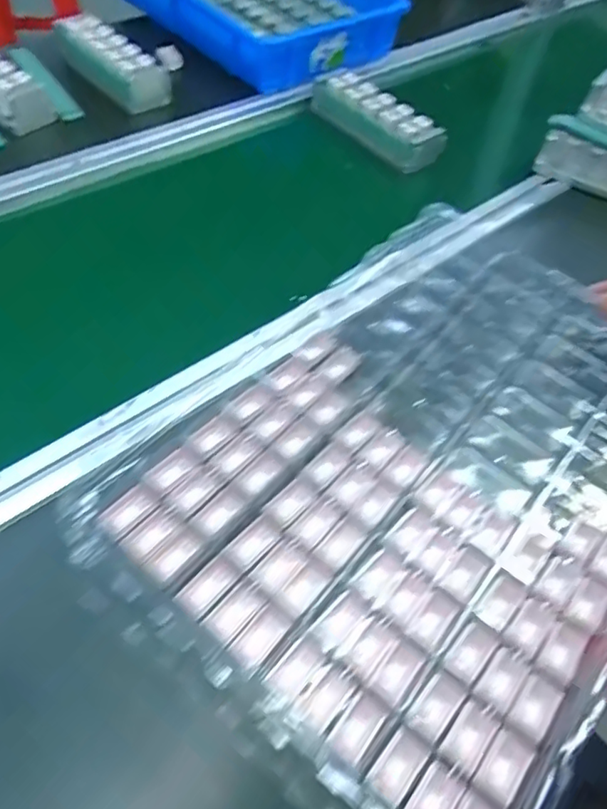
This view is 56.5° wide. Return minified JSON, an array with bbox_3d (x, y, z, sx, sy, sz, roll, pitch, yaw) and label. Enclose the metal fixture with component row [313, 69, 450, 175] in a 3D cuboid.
[{"bbox_3d":[0.097,-0.383,0.759,0.059,0.049,0.212,-30,61,-24],"label":"metal fixture with component row"}]

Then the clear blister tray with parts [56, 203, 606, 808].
[{"bbox_3d":[0.112,0.033,0.462,0.340,0.034,0.501,34,58,19],"label":"clear blister tray with parts"}]

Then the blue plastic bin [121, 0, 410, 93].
[{"bbox_3d":[-0.090,-0.645,0.889,0.297,0.081,0.428,-33,63,-26],"label":"blue plastic bin"}]

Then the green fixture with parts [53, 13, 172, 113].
[{"bbox_3d":[-0.254,-0.460,0.748,0.071,0.046,0.188,-35,63,-26],"label":"green fixture with parts"}]

